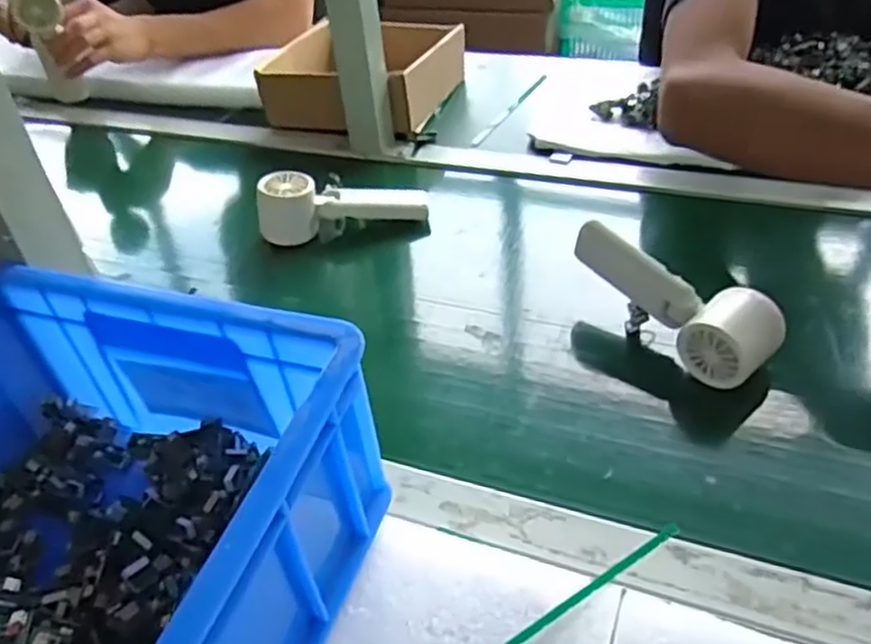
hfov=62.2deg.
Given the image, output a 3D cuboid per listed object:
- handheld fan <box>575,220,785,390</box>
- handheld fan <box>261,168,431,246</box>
[{"bbox_3d":[0.177,-0.012,0.547,0.049,0.078,0.159,-31,47,-29],"label":"handheld fan"},{"bbox_3d":[-0.094,-0.123,0.732,0.165,0.068,0.047,-11,40,-9],"label":"handheld fan"}]

